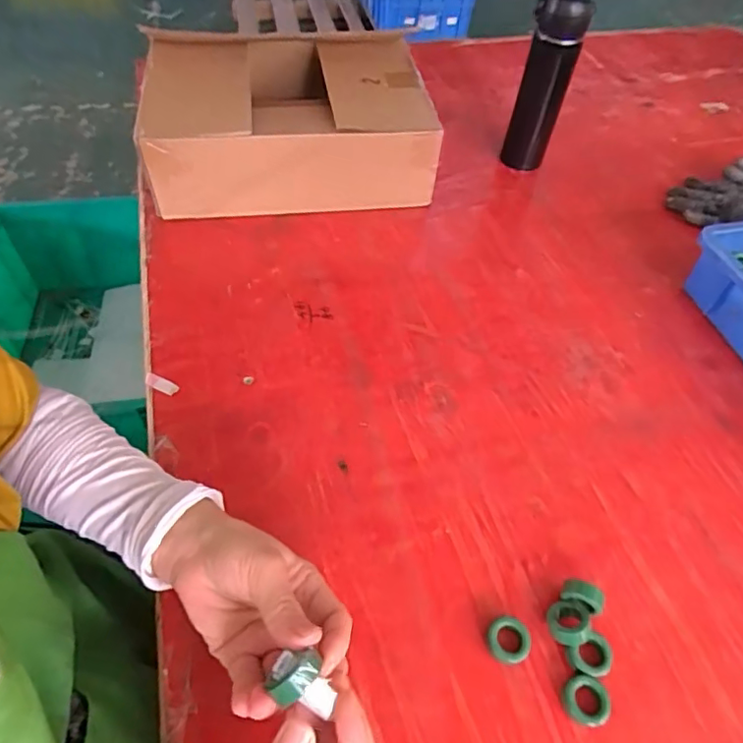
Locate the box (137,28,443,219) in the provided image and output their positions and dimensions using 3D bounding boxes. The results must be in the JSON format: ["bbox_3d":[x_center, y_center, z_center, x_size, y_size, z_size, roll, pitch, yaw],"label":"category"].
[{"bbox_3d":[-0.103,-0.329,0.727,0.343,0.131,0.253,-3,53,-6],"label":"box"}]

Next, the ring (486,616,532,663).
[{"bbox_3d":[0.101,0.198,0.406,0.030,0.014,0.029,2,53,-3],"label":"ring"}]

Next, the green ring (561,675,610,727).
[{"bbox_3d":[0.151,0.232,0.388,0.031,0.012,0.029,2,53,-3],"label":"green ring"}]

